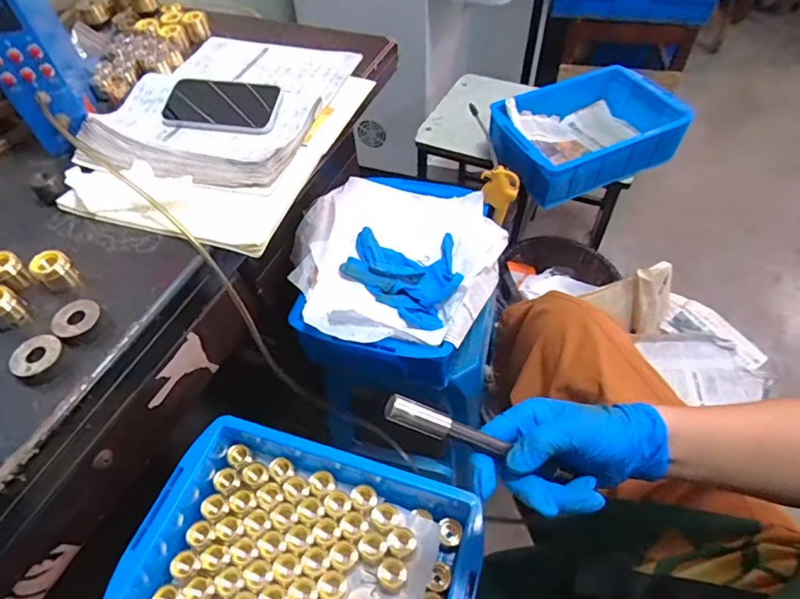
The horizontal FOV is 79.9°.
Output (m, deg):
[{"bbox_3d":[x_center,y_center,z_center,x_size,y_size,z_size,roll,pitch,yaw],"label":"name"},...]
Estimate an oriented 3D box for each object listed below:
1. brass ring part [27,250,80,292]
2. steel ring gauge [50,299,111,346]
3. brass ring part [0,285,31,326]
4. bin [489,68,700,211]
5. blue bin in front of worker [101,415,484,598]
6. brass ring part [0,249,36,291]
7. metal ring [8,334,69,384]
[{"bbox_3d":[-0.331,-0.026,0.460,0.026,0.035,0.031,31,61,23],"label":"brass ring part"},{"bbox_3d":[-0.287,0.022,0.432,0.039,0.021,0.041,31,61,23],"label":"steel ring gauge"},{"bbox_3d":[-0.361,0.008,0.435,0.025,0.035,0.030,26,59,21],"label":"brass ring part"},{"bbox_3d":[0.387,-0.349,1.012,0.361,0.152,0.233,-17,54,-9],"label":"bin"},{"bbox_3d":[-0.105,0.294,0.535,0.361,0.100,0.236,11,55,11],"label":"blue bin in front of worker"},{"bbox_3d":[-0.379,-0.026,0.464,0.026,0.036,0.029,31,61,23],"label":"brass ring part"},{"bbox_3d":[-0.309,0.051,0.411,0.037,0.019,0.039,-2,53,2],"label":"metal ring"}]

